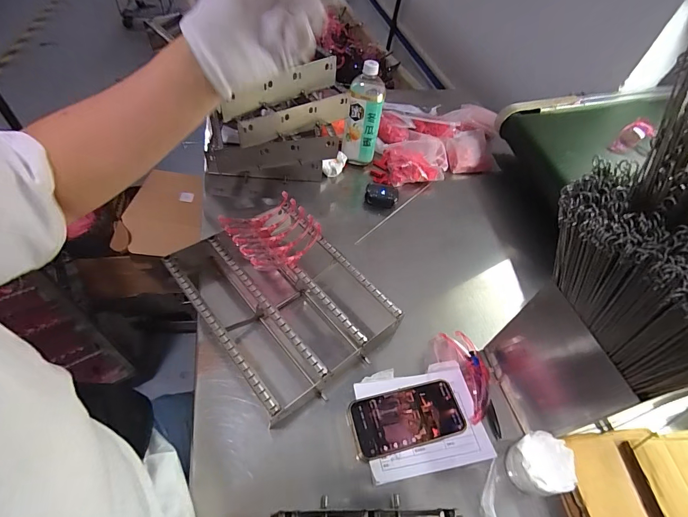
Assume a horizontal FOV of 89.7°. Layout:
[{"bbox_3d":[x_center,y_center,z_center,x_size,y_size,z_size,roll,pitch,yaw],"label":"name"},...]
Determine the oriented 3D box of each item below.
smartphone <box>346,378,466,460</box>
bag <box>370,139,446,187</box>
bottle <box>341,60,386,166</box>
[{"bbox_3d":[0.091,0.223,0.486,0.160,0.010,0.075,-7,54,-16],"label":"smartphone"},{"bbox_3d":[0.167,-0.243,0.859,0.191,0.043,0.149,1,52,-4],"label":"bag"},{"bbox_3d":[0.046,-0.328,0.789,0.078,0.210,0.093,12,51,1],"label":"bottle"}]

